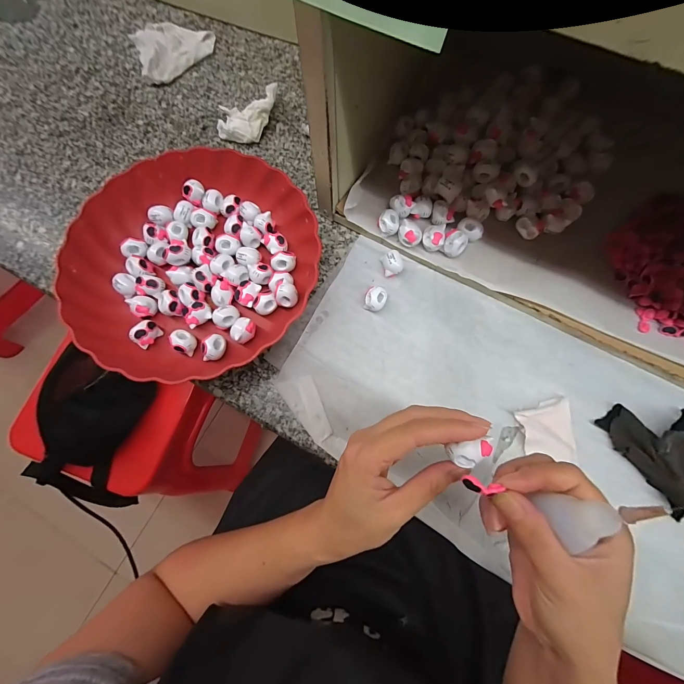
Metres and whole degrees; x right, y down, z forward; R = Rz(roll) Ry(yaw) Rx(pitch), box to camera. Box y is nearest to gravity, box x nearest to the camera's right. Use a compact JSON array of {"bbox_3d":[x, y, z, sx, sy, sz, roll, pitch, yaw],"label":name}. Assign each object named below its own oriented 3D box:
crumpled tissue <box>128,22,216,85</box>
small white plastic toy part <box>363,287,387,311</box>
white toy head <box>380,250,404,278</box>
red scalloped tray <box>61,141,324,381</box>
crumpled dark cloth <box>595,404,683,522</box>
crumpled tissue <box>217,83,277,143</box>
[{"bbox_3d":[-0.227,-0.405,0.432,0.101,0.016,0.112,-22,74,-5],"label":"crumpled tissue"},{"bbox_3d":[0.034,-0.043,0.323,0.020,0.021,0.023,15,74,6],"label":"small white plastic toy part"},{"bbox_3d":[0.054,-0.083,0.335,0.022,0.019,0.024,0,74,1],"label":"white toy head"},{"bbox_3d":[-0.150,-0.084,0.330,0.246,0.050,0.249,-20,74,-5],"label":"red scalloped tray"},{"bbox_3d":[0.284,0.090,0.275,0.071,0.023,0.088,-33,76,-8],"label":"crumpled dark cloth"},{"bbox_3d":[-0.110,-0.270,0.383,0.082,0.033,0.039,-28,75,-7],"label":"crumpled tissue"}]

